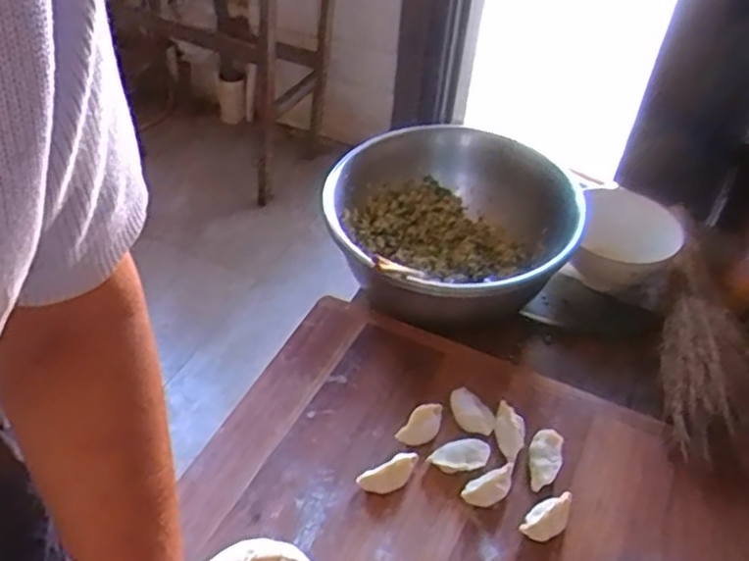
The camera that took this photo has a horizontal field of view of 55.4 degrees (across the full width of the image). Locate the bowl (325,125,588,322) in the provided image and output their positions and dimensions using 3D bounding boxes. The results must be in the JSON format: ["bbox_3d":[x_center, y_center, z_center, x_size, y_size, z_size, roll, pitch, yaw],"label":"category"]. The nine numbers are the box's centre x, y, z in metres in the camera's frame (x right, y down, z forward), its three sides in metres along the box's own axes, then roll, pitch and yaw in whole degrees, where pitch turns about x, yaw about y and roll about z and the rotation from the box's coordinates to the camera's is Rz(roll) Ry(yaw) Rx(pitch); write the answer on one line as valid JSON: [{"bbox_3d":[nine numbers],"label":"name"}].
[{"bbox_3d":[0.080,-0.059,0.780,0.255,0.127,0.252,3,42,-3],"label":"bowl"}]

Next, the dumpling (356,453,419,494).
[{"bbox_3d":[0.012,0.159,0.584,0.051,0.017,0.020,-25,47,-9],"label":"dumpling"}]

